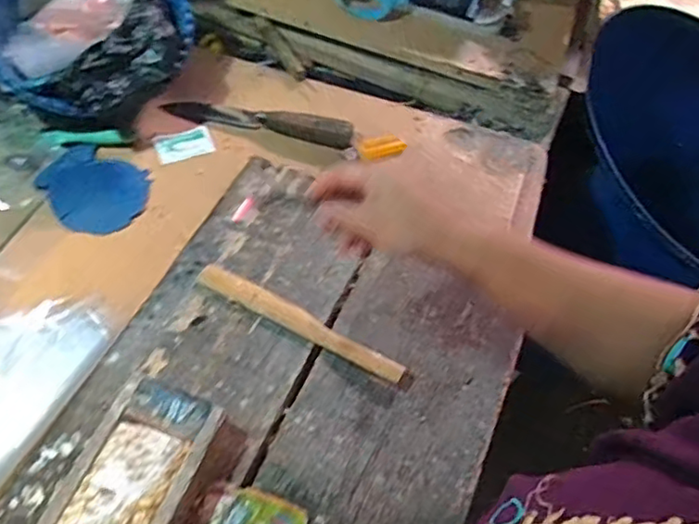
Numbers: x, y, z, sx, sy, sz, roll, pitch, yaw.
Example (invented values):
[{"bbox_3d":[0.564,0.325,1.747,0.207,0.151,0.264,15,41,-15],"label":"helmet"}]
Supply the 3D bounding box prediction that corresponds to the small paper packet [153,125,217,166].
[{"bbox_3d":[-0.206,-0.146,0.772,0.067,0.008,0.048,-17,63,-16],"label":"small paper packet"}]

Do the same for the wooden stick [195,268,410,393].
[{"bbox_3d":[-0.045,0.056,0.588,0.228,0.012,0.028,26,58,13],"label":"wooden stick"}]

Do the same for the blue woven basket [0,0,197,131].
[{"bbox_3d":[-0.310,-0.261,0.742,0.239,0.128,0.206,-14,62,-14],"label":"blue woven basket"}]

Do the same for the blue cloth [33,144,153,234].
[{"bbox_3d":[-0.297,-0.084,0.720,0.132,0.013,0.100,29,59,15],"label":"blue cloth"}]

